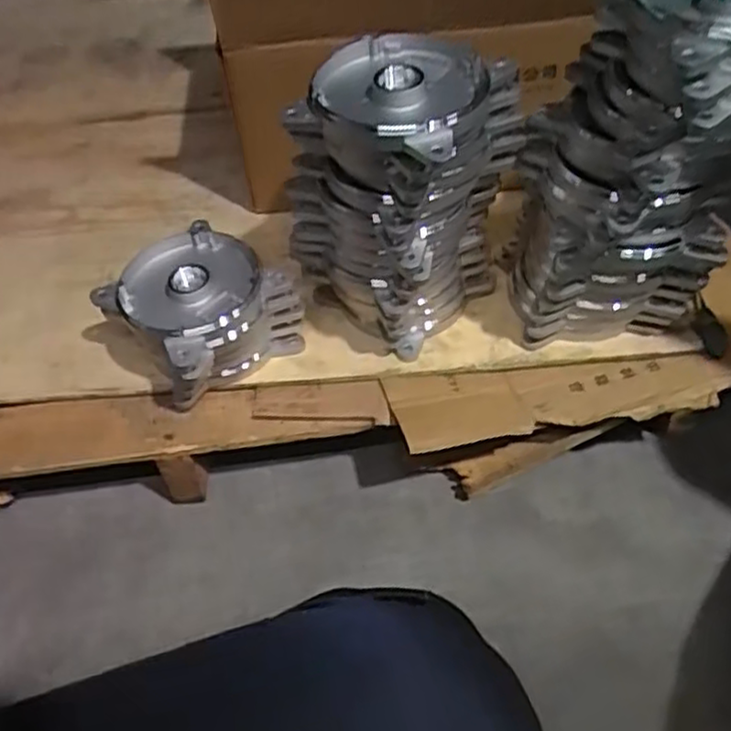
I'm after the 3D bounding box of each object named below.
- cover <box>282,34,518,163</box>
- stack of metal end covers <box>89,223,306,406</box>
[{"bbox_3d":[0.030,-0.219,0.576,0.131,0.031,0.154,25,57,23],"label":"cover"},{"bbox_3d":[-0.158,-0.049,0.724,0.139,0.105,0.140,36,62,29],"label":"stack of metal end covers"}]

